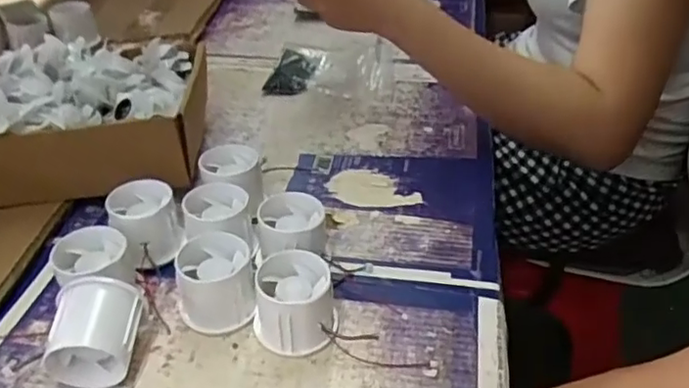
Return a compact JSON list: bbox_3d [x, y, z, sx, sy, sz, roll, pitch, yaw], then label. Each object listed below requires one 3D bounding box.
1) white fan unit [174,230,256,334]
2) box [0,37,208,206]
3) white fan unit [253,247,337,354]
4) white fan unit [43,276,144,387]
[{"bbox_3d":[-0.092,0.064,0.441,0.054,0.052,0.049,-11,38,-12],"label":"white fan unit"},{"bbox_3d":[-0.239,-0.071,0.574,0.209,0.085,0.184,-3,37,-1],"label":"box"},{"bbox_3d":[-0.035,0.076,0.426,0.054,0.050,0.053,-1,37,1],"label":"white fan unit"},{"bbox_3d":[-0.163,0.092,0.400,0.056,0.056,0.051,-1,37,1],"label":"white fan unit"}]

